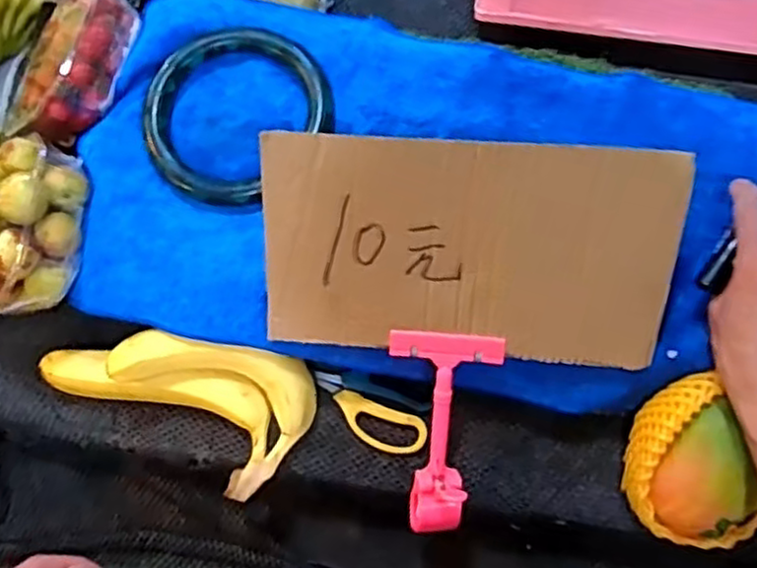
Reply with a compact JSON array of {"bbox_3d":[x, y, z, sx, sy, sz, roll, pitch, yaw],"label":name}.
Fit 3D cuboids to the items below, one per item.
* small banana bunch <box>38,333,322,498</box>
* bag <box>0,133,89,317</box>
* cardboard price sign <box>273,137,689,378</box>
[{"bbox_3d":[-0.163,0.076,0.572,0.215,0.050,0.118,30,77,9],"label":"small banana bunch"},{"bbox_3d":[-0.290,-0.046,0.544,0.109,0.058,0.138,10,75,4],"label":"bag"},{"bbox_3d":[0.062,-0.021,0.497,0.279,0.010,0.160,4,119,4],"label":"cardboard price sign"}]

